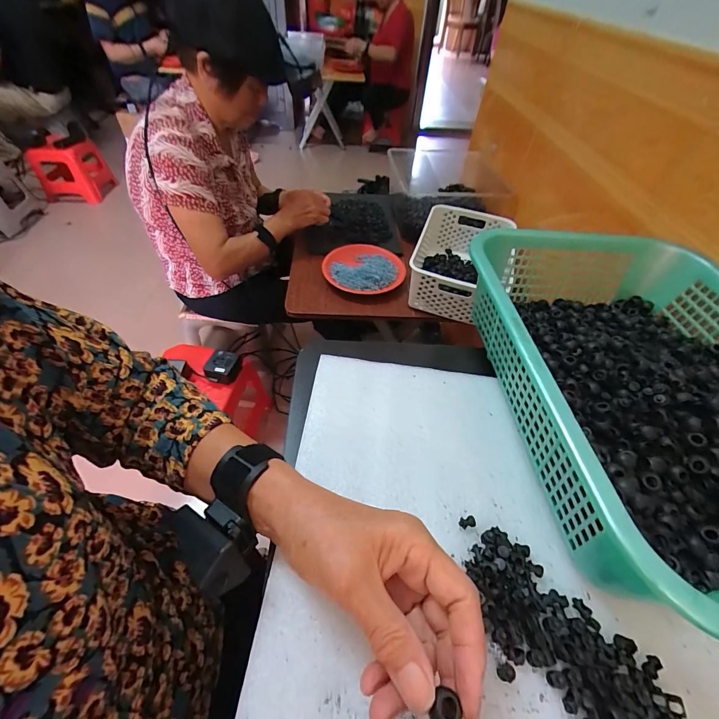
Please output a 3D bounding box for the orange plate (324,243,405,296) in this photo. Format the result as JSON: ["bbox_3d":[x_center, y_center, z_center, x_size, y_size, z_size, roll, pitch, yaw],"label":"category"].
[{"bbox_3d":[0.015,-0.218,0.827,0.179,0.034,0.181,2,48,-2],"label":"orange plate"}]

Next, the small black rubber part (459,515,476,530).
[{"bbox_3d":[0.088,0.134,0.283,0.014,0.006,0.009,-3,49,-7],"label":"small black rubber part"}]

